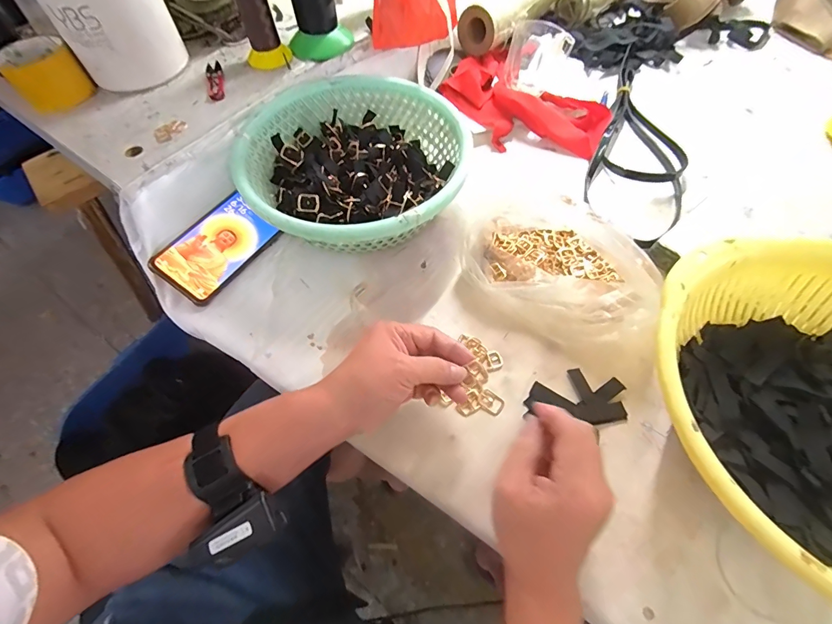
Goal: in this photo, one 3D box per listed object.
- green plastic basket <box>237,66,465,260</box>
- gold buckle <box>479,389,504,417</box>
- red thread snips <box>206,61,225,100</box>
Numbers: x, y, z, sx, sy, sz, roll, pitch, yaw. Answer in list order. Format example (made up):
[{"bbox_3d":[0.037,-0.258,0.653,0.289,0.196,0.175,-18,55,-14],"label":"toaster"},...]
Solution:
[{"bbox_3d":[-0.073,-0.175,0.494,0.257,0.092,0.265,-1,60,1],"label":"green plastic basket"},{"bbox_3d":[0.072,0.086,0.382,0.024,0.004,0.020,33,66,19],"label":"gold buckle"},{"bbox_3d":[-0.265,-0.306,0.532,0.022,0.012,0.100,-19,61,-9],"label":"red thread snips"}]

